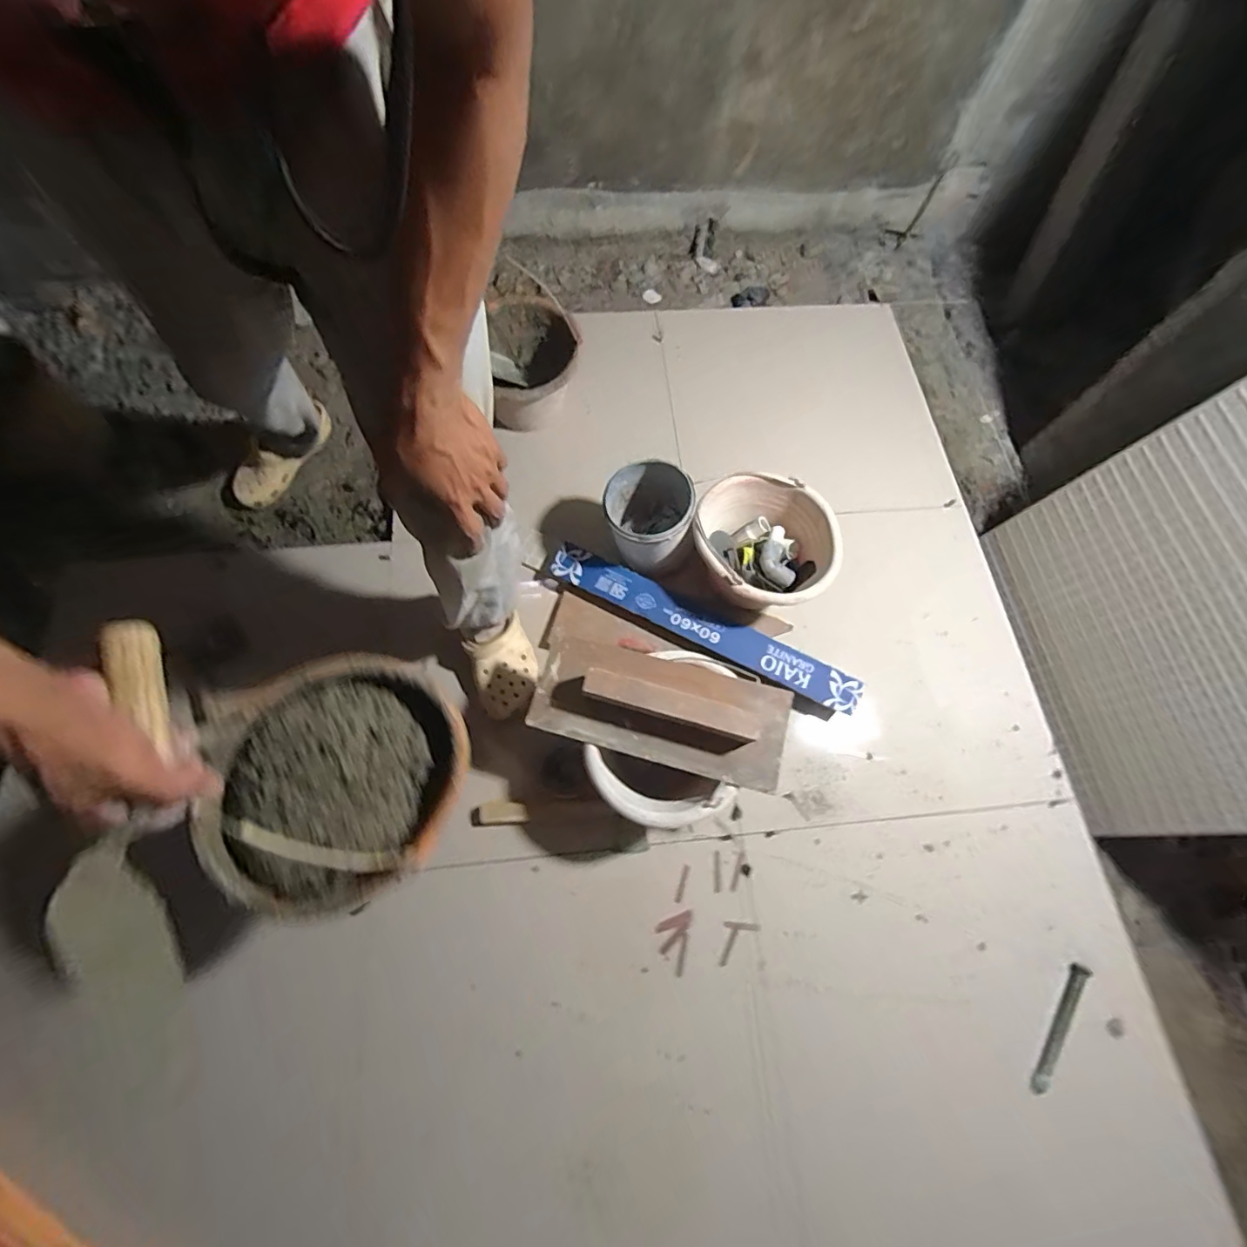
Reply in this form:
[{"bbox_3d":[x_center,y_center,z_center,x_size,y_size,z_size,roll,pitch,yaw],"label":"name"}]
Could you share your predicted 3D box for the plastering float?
[{"bbox_3d":[0.055,0.118,0.763,0.371,0.063,0.159,15,70,3],"label":"plastering float"}]

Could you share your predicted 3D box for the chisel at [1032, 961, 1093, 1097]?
[{"bbox_3d":[0.659,0.610,0.791,0.022,0.014,0.196,34,72,11],"label":"chisel"}]

